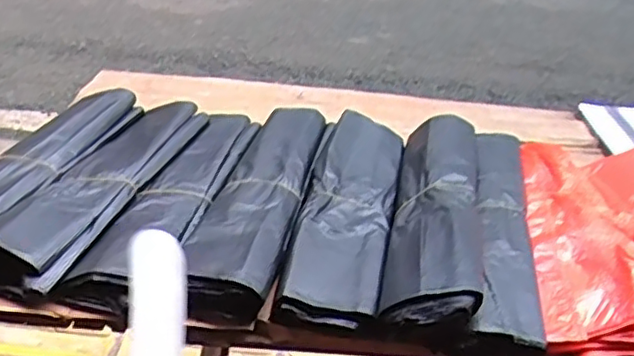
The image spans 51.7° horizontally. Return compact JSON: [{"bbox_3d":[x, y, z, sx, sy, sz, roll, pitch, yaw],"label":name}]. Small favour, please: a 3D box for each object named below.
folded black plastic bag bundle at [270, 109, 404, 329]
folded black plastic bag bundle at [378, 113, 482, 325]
[{"bbox_3d":[0.034,0.023,0.665,0.089,0.036,0.340,10,32,6],"label":"folded black plastic bag bundle"},{"bbox_3d":[0.118,0.022,0.652,0.078,0.038,0.355,11,32,7],"label":"folded black plastic bag bundle"}]

